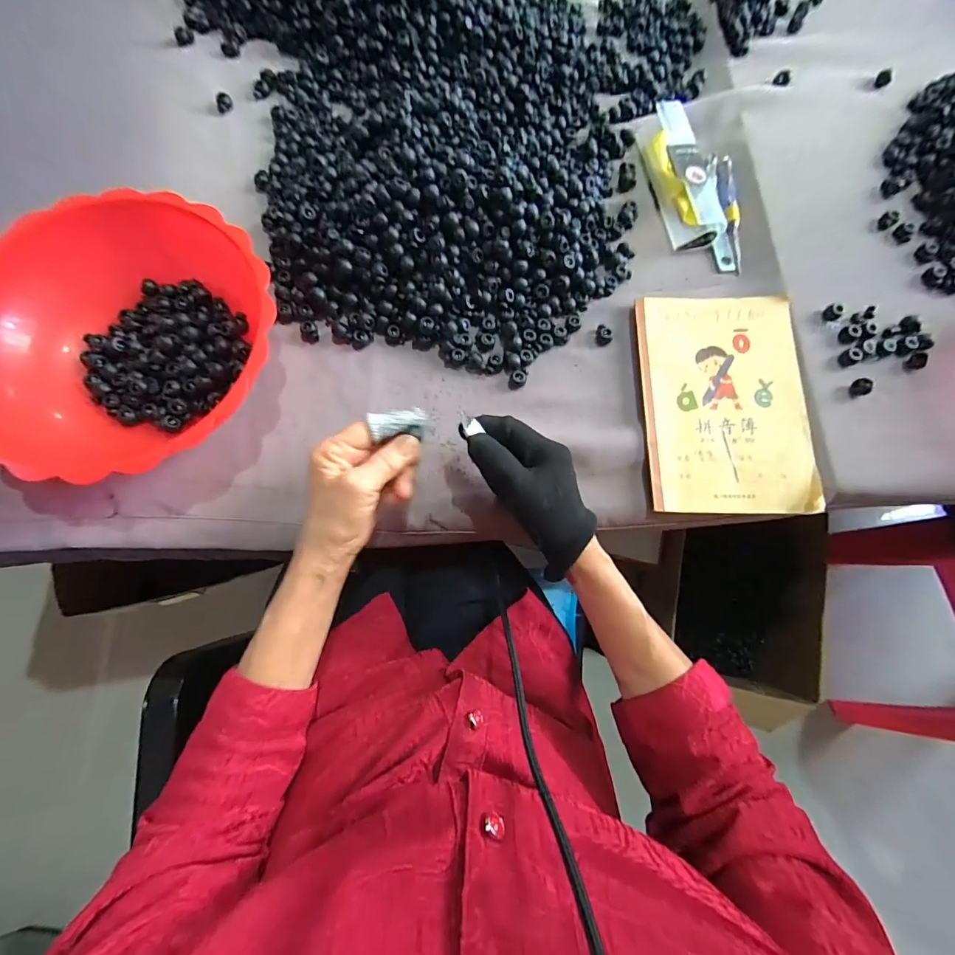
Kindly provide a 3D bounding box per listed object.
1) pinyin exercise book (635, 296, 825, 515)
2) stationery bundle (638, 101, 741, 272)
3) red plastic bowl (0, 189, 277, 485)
[{"bbox_3d":[0.222,-0.070,0.393,0.141,0.012,0.204,2,75,-1],"label":"pinyin exercise book"},{"bbox_3d":[0.228,-0.301,0.447,0.082,0.034,0.183,-9,76,-3],"label":"stationery bundle"},{"bbox_3d":[-0.276,-0.104,0.360,0.229,0.074,0.221,0,75,-1],"label":"red plastic bowl"}]

